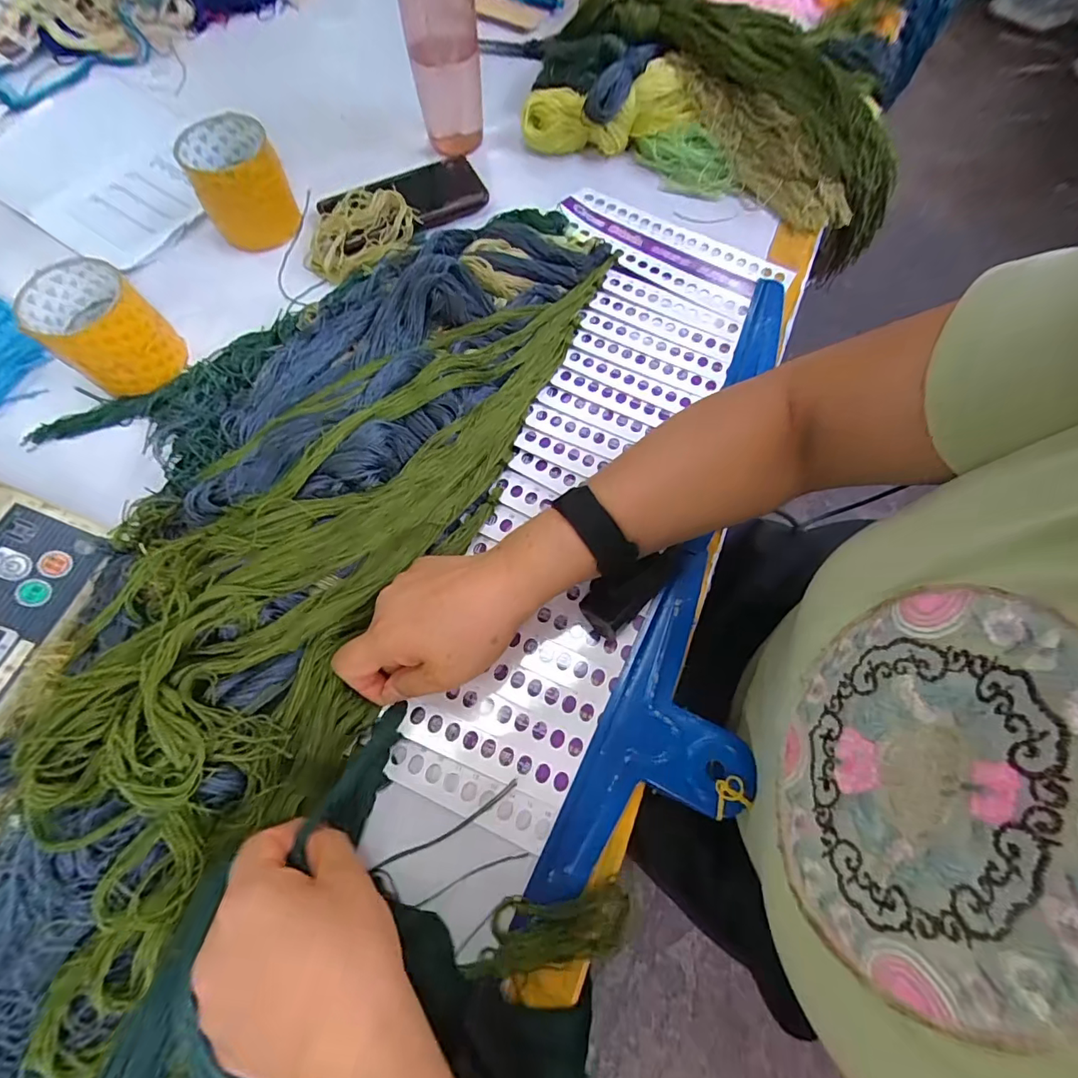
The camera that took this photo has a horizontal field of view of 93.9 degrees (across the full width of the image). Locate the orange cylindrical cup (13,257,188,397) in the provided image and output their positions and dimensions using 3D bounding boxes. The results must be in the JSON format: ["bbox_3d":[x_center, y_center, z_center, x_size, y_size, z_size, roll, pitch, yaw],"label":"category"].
[{"bbox_3d":[-0.369,-0.177,0.432,0.086,0.074,0.080,0,69,1],"label":"orange cylindrical cup"}]

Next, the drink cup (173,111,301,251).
[{"bbox_3d":[-0.294,-0.351,0.498,0.079,0.075,0.079,0,69,1],"label":"drink cup"}]

